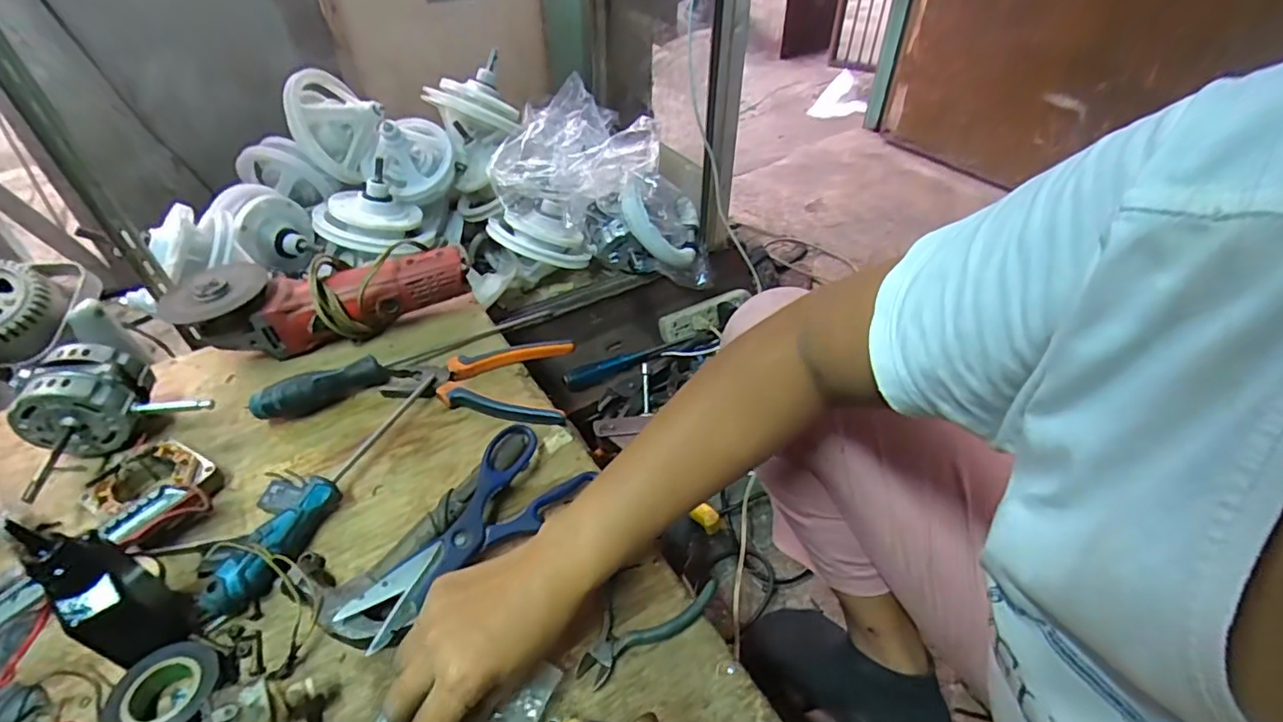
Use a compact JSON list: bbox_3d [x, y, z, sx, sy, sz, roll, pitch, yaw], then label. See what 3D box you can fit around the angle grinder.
[{"bbox_3d":[-0.336,-0.069,0.626,0.289,0.084,0.094,-13,44,-13],"label":"angle grinder"}]

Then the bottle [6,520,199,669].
[{"bbox_3d":[-0.342,0.147,0.369,0.057,0.118,0.046,22,47,23],"label":"bottle"}]

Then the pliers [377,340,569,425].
[{"bbox_3d":[-0.161,0.014,0.585,0.183,0.019,0.103,4,43,5],"label":"pliers"}]

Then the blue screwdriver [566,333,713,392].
[{"bbox_3d":[-0.006,-0.004,0.928,0.247,0.032,0.030,-15,45,-16],"label":"blue screwdriver"}]

